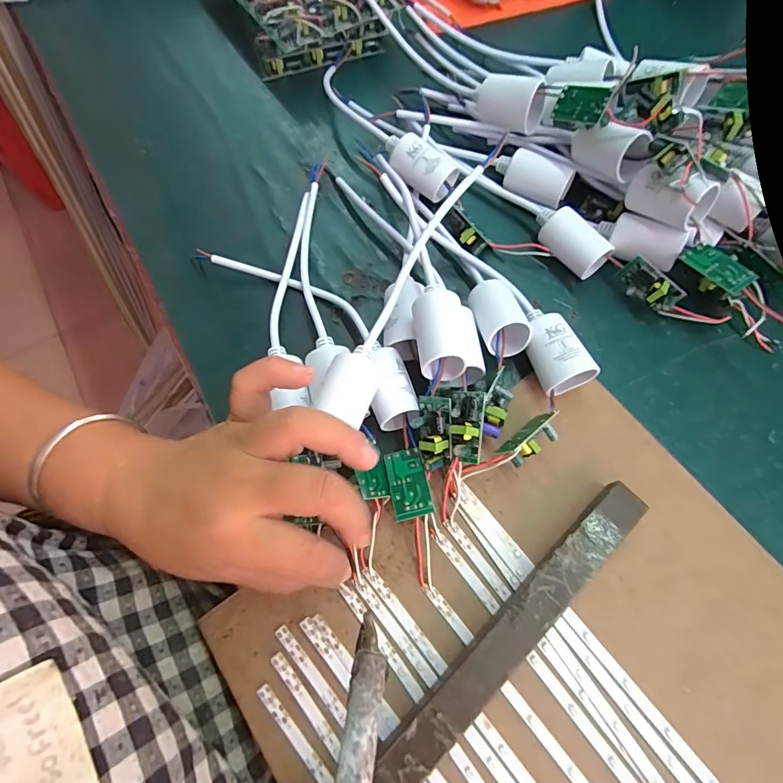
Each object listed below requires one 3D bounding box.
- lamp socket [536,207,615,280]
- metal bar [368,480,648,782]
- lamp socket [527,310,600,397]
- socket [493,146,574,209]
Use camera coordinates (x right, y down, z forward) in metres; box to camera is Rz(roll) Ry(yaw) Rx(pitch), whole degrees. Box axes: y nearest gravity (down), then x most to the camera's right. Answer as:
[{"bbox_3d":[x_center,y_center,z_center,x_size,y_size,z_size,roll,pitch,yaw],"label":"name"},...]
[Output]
[{"bbox_3d":[0.118,-0.099,0.291,0.027,0.027,0.050,-42,73,-13],"label":"lamp socket"},{"bbox_3d":[0.048,0.126,0.211,0.210,0.018,0.023,-42,73,-13],"label":"metal bar"},{"bbox_3d":[0.096,-0.023,0.263,0.029,0.029,0.048,-19,69,-5],"label":"lamp socket"},{"bbox_3d":[0.102,-0.152,0.310,0.055,0.027,0.026,36,74,14],"label":"socket"}]

